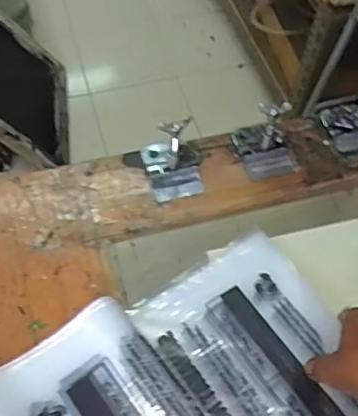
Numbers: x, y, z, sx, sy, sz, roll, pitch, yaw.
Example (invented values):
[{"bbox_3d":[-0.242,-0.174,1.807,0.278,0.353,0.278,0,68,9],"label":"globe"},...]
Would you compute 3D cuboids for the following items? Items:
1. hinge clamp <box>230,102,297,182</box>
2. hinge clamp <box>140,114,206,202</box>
[{"bbox_3d":[0.106,-0.085,0.691,0.067,0.052,0.077,-8,58,-8],"label":"hinge clamp"},{"bbox_3d":[-0.006,-0.071,0.657,0.065,0.087,0.086,-12,59,-11],"label":"hinge clamp"}]

